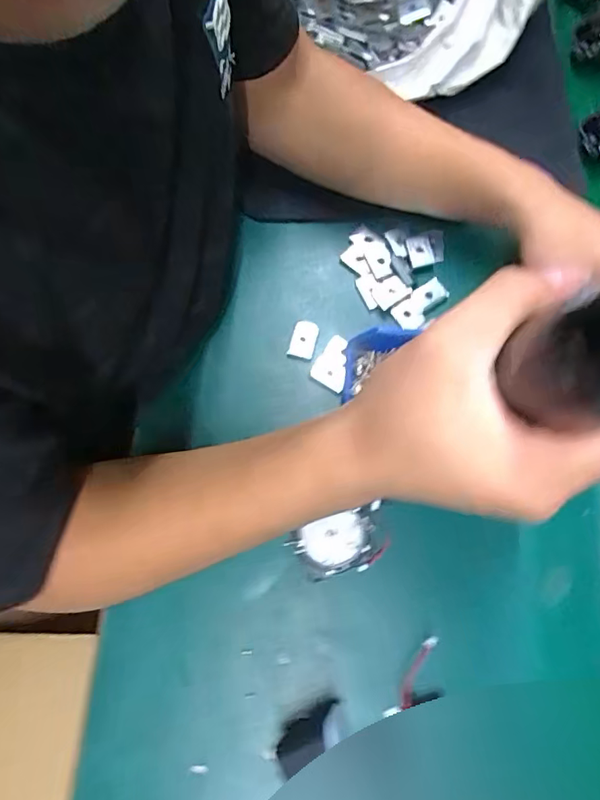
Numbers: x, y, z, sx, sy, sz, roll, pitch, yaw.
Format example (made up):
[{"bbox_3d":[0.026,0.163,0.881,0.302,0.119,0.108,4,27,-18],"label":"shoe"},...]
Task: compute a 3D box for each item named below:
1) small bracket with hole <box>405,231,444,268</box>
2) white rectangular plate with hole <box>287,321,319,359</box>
[{"bbox_3d":[0.105,-0.125,0.413,0.030,0.005,0.026,-12,80,-1],"label":"small bracket with hole"},{"bbox_3d":[0.003,-0.050,0.398,0.021,0.008,0.034,15,72,6],"label":"white rectangular plate with hole"}]

